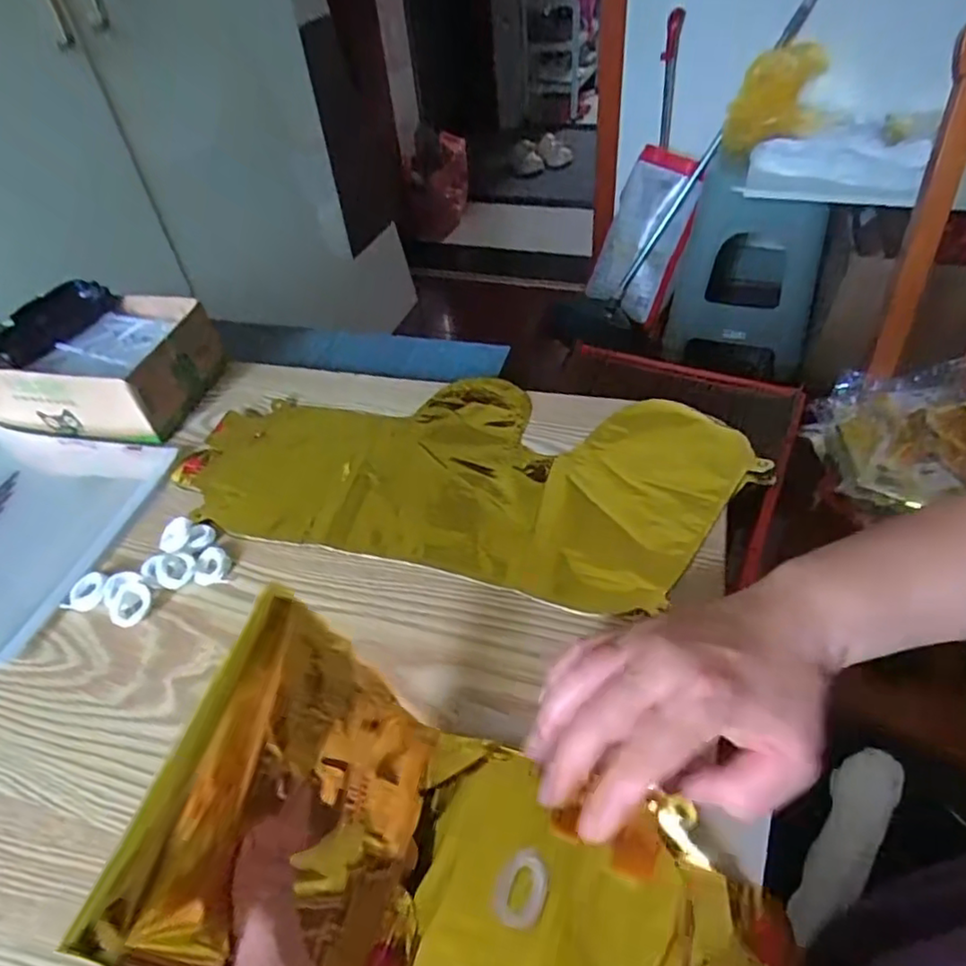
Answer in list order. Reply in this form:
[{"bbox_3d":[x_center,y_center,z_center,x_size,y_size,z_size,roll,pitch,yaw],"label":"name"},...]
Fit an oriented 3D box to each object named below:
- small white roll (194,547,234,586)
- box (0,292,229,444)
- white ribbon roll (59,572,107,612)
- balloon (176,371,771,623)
[{"bbox_3d":[-0.187,0.058,0.438,0.023,0.006,0.030,-12,45,-5],"label":"small white roll"},{"bbox_3d":[-0.350,-0.110,0.588,0.183,0.064,0.135,7,47,14],"label":"box"},{"bbox_3d":[-0.269,0.075,0.429,0.025,0.008,0.028,6,46,13],"label":"white ribbon roll"},{"bbox_3d":[-0.025,-0.016,0.494,0.422,0.009,0.203,10,47,16],"label":"balloon"}]

